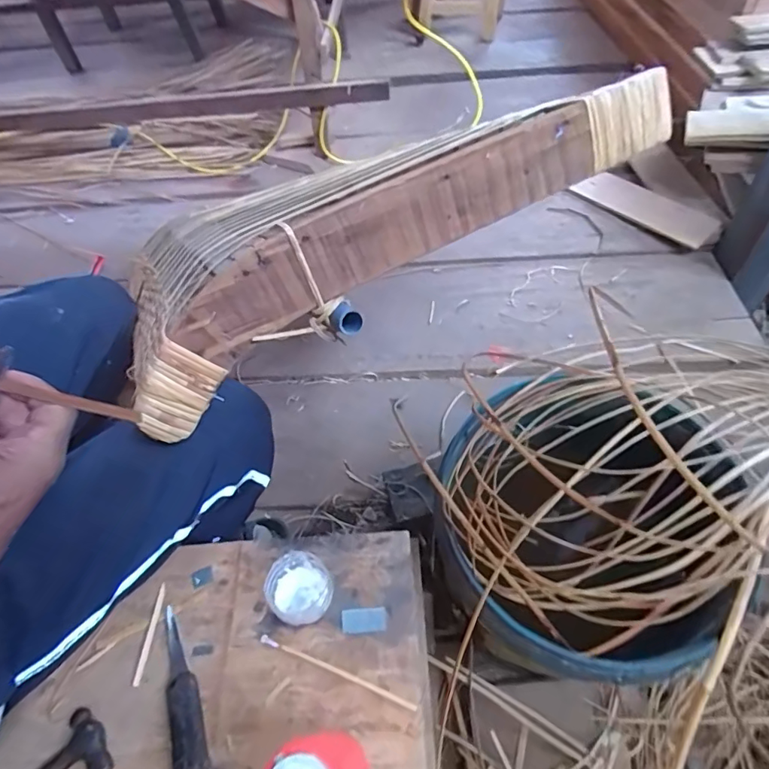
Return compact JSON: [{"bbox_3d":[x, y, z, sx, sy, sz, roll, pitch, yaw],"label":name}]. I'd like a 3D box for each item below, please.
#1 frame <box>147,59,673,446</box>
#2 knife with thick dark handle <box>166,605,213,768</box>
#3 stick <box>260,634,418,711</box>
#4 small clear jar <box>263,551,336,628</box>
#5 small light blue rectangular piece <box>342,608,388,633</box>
[{"bbox_3d":[0.035,-0.169,0.471,0.605,0.120,0.087,-31,56,-17],"label":"frame"},{"bbox_3d":[-0.163,0.251,0.392,0.026,0.029,0.145,-24,54,-12],"label":"knife with thick dark handle"},{"bbox_3d":[-0.041,0.240,0.410,0.142,0.005,0.005,15,56,16],"label":"stick"},{"bbox_3d":[-0.075,0.182,0.435,0.055,0.036,0.056,-3,53,4],"label":"small clear jar"},{"bbox_3d":[-0.018,0.208,0.432,0.039,0.004,0.018,-5,53,2],"label":"small light blue rectangular piece"}]

